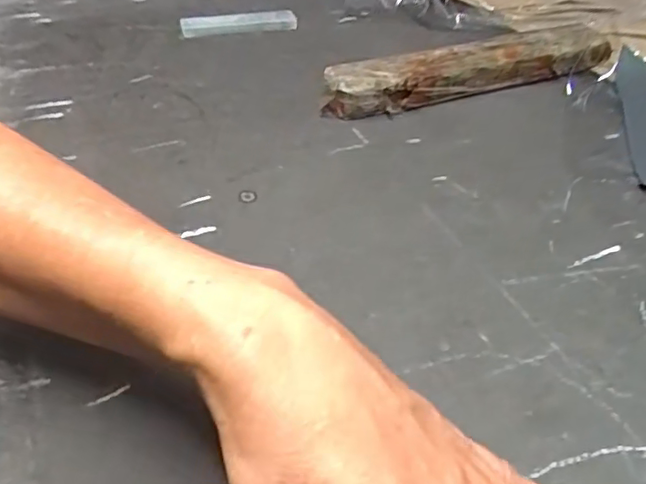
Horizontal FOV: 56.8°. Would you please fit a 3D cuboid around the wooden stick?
[{"bbox_3d":[0.123,-0.143,0.495,0.259,0.034,0.037,-14,44,-19],"label":"wooden stick"}]

